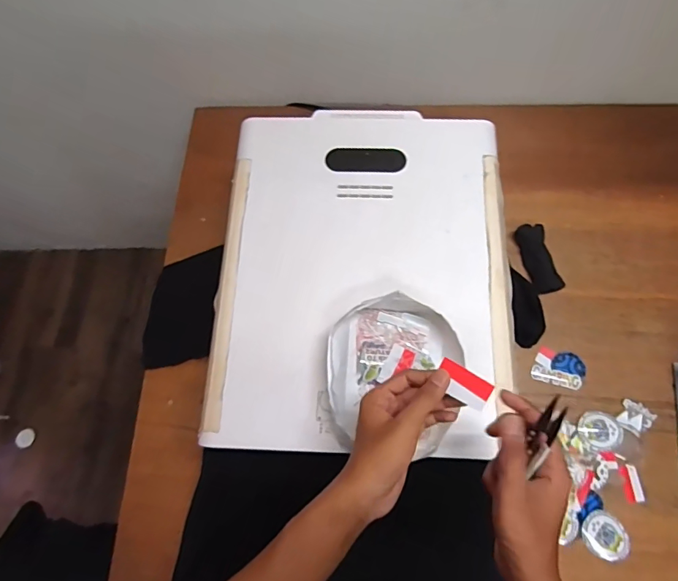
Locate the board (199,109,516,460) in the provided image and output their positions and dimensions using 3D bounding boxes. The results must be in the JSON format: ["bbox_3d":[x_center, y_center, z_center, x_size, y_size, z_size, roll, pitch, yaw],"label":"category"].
[{"bbox_3d":[0.035,-0.038,0.628,0.394,0.029,0.496,1,70,2],"label":"board"}]

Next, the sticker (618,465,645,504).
[{"bbox_3d":[0.435,0.288,0.669,0.027,0.004,0.051,0,63,2],"label":"sticker"}]

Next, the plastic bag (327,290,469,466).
[{"bbox_3d":[0.065,0.102,0.555,0.155,0.050,0.185,1,70,2],"label":"plastic bag"}]

